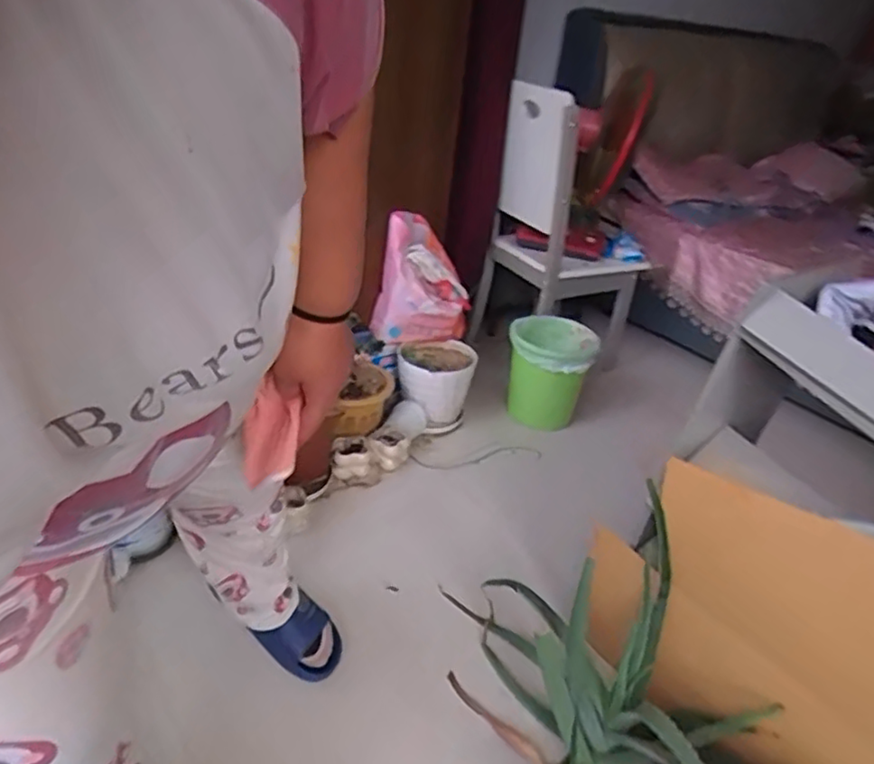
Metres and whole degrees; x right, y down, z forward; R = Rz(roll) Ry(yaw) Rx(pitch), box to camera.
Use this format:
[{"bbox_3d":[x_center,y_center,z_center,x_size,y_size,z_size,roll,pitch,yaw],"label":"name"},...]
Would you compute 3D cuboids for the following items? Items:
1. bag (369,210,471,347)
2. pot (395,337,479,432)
[{"bbox_3d":[-0.039,-0.292,1.900,0.264,0.329,0.201,7,30,0],"label":"bag"},{"bbox_3d":[-0.009,0.004,1.867,0.213,0.185,0.215,5,30,-3],"label":"pot"}]

